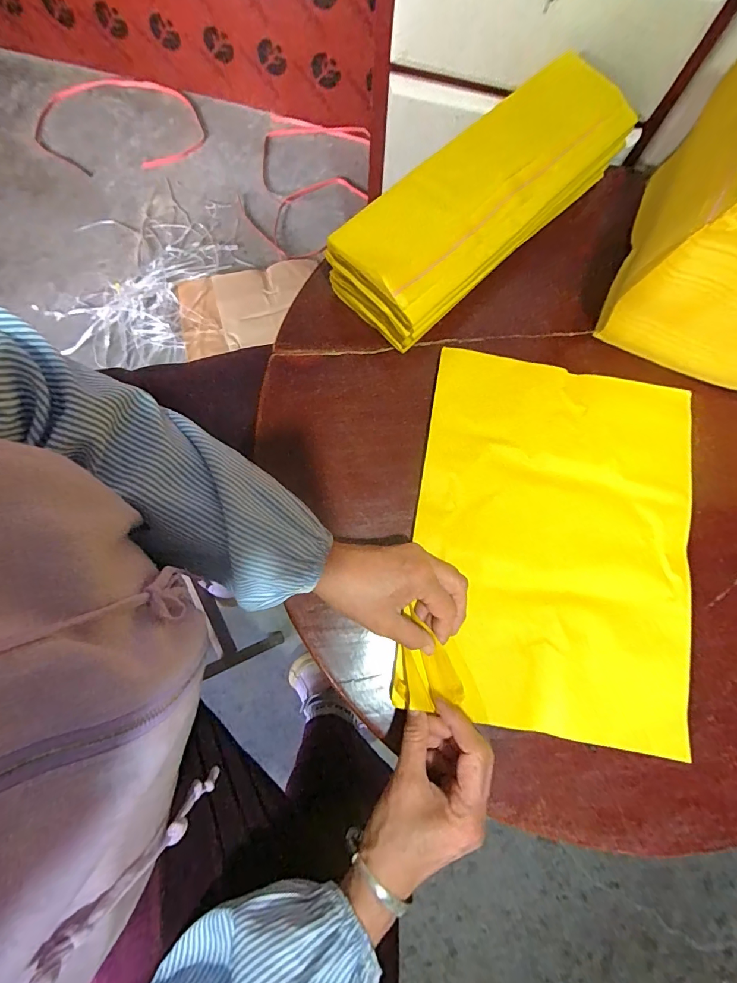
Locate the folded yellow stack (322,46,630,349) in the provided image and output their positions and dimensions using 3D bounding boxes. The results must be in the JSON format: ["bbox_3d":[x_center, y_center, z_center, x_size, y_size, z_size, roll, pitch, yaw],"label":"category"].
[{"bbox_3d":[0.127,-0.306,0.440,0.357,0.085,0.117,-43,84,-8],"label":"folded yellow stack"}]

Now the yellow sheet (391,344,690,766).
[{"bbox_3d":[0.180,0.043,0.398,0.259,0.022,0.349,10,80,1],"label":"yellow sheet"}]

